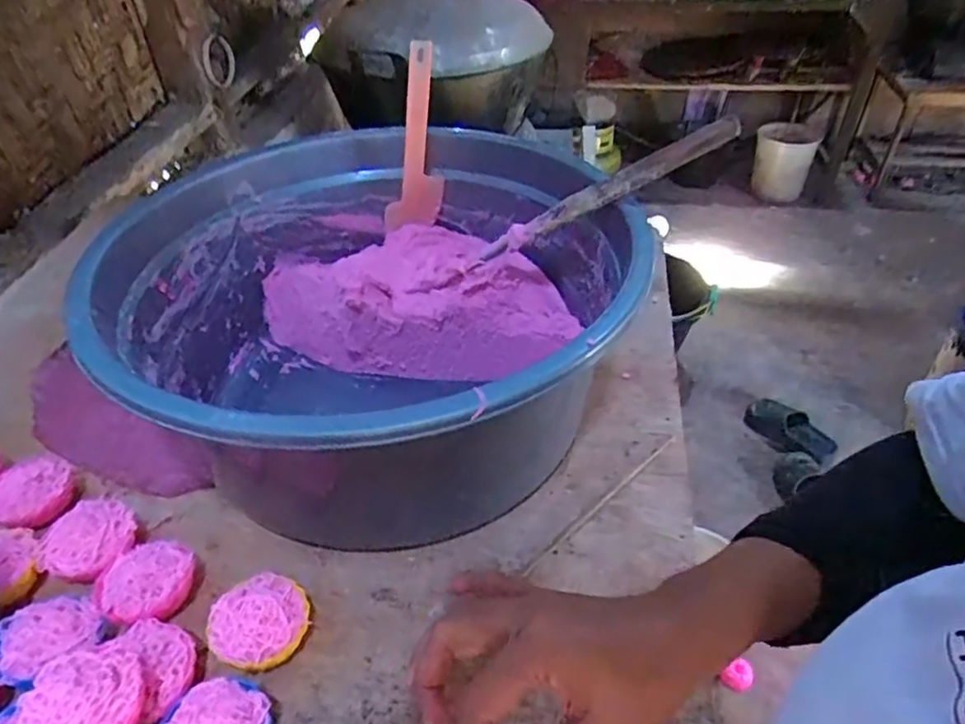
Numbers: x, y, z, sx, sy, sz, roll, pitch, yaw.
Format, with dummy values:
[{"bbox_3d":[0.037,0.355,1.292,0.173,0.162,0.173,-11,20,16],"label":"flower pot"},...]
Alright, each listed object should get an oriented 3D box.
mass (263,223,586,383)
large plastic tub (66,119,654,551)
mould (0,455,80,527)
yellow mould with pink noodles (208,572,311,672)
[{"bbox_3d":[-0.066,-0.066,0.638,0.305,0.109,0.141,2,42,4],"label":"mass"},{"bbox_3d":[-0.088,-0.028,0.542,0.379,0.184,0.395,-1,42,1],"label":"large plastic tub"},{"bbox_3d":[-0.347,0.101,0.495,0.059,0.027,0.051,-27,48,-26],"label":"mould"},{"bbox_3d":[-0.145,0.173,0.422,0.060,0.034,0.058,-1,42,1],"label":"yellow mould with pink noodles"}]

